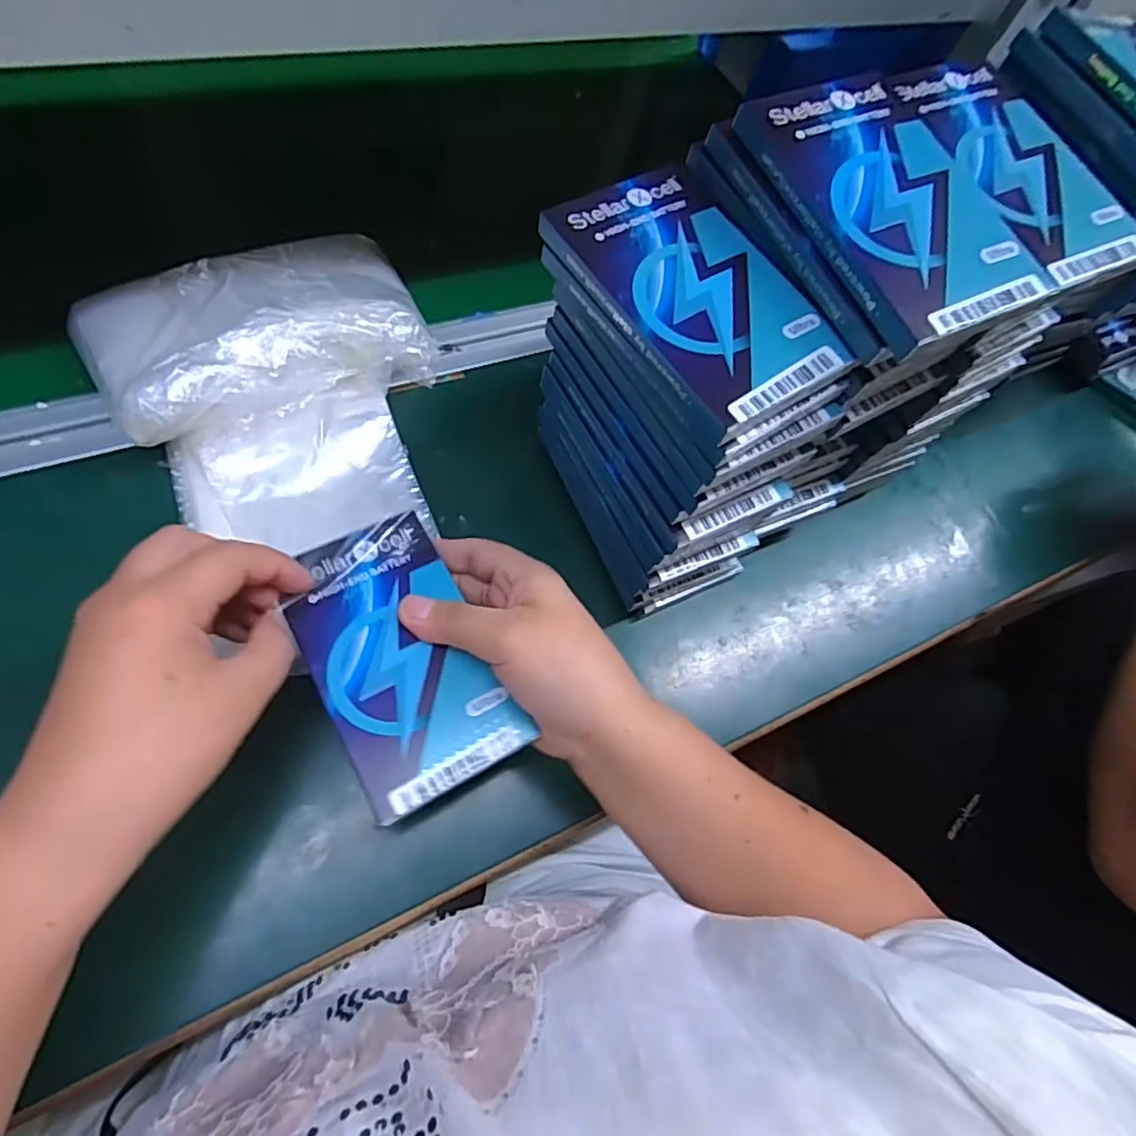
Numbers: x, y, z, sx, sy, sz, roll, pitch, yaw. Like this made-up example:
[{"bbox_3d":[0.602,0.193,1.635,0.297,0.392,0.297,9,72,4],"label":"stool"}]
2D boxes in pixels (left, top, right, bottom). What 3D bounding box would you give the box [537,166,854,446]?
[{"bbox_3d":[0.054,-0.121,0.277,0.076,0.010,0.129,-32,75,-12],"label":"box"}]

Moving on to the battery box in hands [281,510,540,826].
[{"bbox_3d":[-0.079,0.040,0.296,0.073,0.017,0.131,-28,74,-11],"label":"battery box in hands"}]

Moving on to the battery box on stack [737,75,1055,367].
[{"bbox_3d":[0.141,-0.156,0.271,0.085,0.011,0.130,-23,76,-12],"label":"battery box on stack"}]

